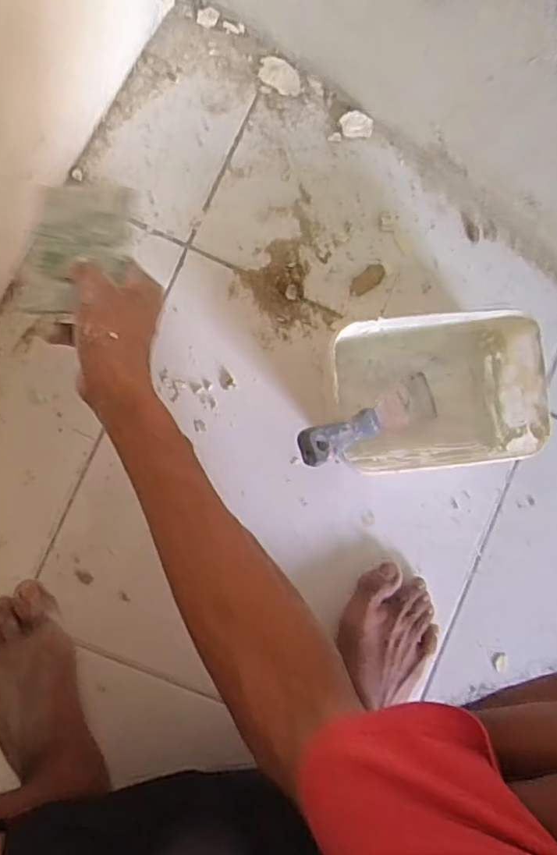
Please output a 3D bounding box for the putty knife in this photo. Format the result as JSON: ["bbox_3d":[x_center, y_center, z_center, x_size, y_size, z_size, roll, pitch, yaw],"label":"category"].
[{"bbox_3d":[0.090,-0.010,0.510,0.205,0.016,0.044,-22,90,-46],"label":"putty knife"}]

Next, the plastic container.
[{"bbox_3d":[0.148,-0.033,0.546,0.181,0.082,0.137,-7,88,-5],"label":"plastic container"}]

